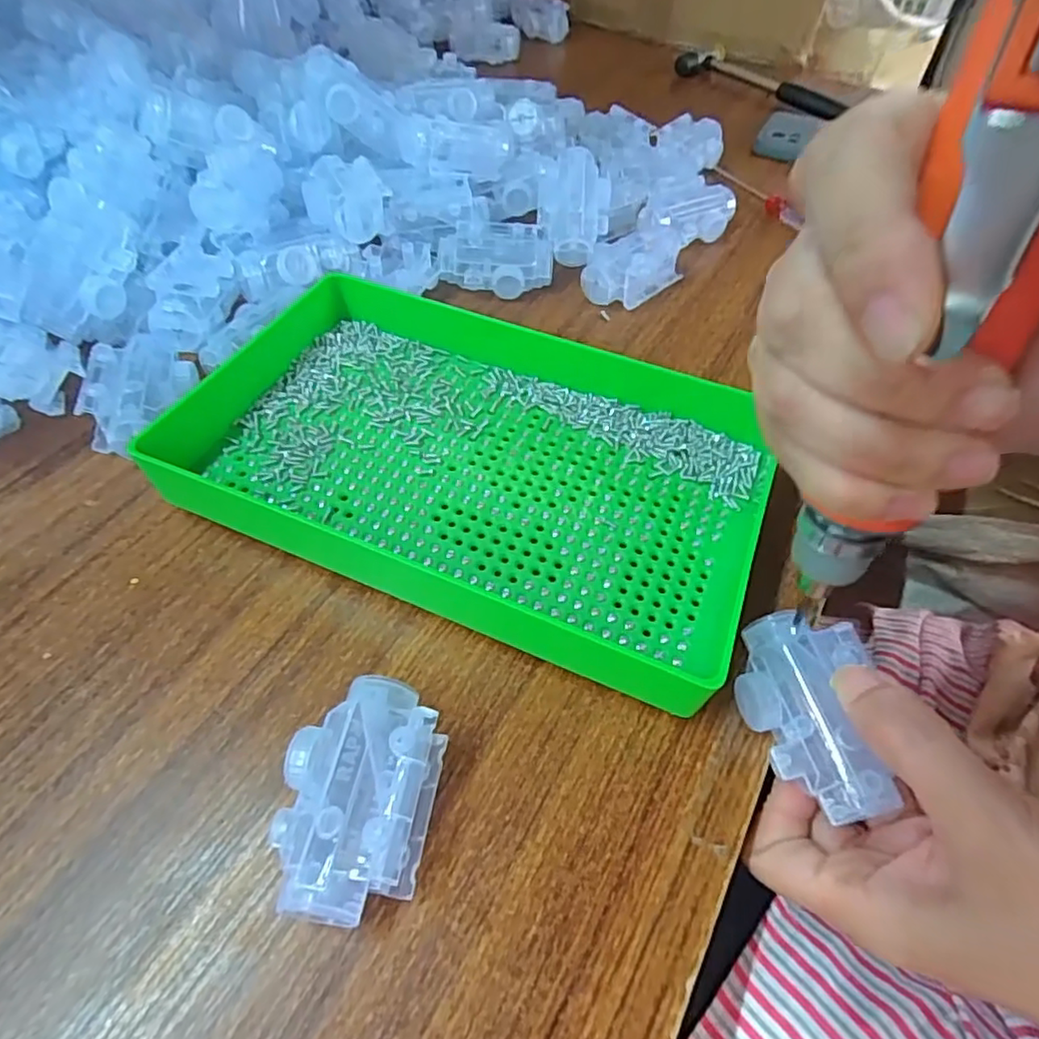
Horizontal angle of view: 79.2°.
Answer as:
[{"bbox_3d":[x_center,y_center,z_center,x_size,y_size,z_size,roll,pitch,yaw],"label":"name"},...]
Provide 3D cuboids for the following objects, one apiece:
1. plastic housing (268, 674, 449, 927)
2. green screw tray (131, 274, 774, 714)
[{"bbox_3d":[-0.052,0.085,0.197,0.047,0.031,0.068,9,53,3],"label":"plastic housing"},{"bbox_3d":[-0.022,-0.029,0.279,0.251,0.033,0.146,19,57,11],"label":"green screw tray"}]

